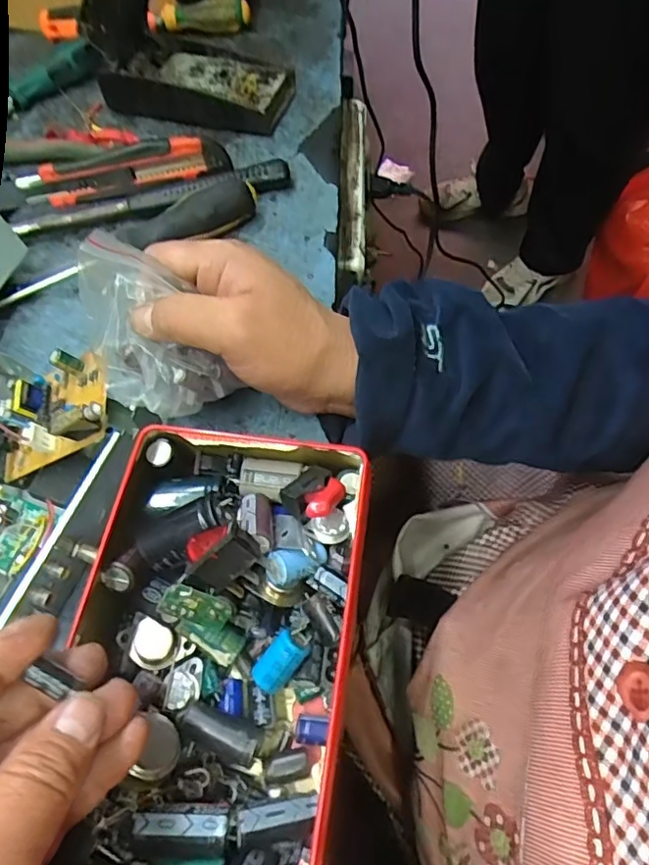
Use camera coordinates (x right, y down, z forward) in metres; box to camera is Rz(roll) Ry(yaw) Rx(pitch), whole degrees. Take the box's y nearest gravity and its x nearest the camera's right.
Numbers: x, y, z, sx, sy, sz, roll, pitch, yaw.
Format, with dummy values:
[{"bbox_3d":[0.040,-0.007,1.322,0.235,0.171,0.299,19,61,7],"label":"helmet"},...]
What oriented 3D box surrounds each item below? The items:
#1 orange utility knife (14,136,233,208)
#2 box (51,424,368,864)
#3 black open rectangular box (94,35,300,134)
[{"bbox_3d":[-0.154,-0.202,0.447,0.156,0.035,0.028,-13,62,-3],"label":"orange utility knife"},{"bbox_3d":[-0.053,0.100,0.261,0.124,0.056,0.198,6,62,7],"label":"box"},{"bbox_3d":[-0.111,-0.311,0.511,0.158,0.032,0.077,14,64,11],"label":"black open rectangular box"}]

